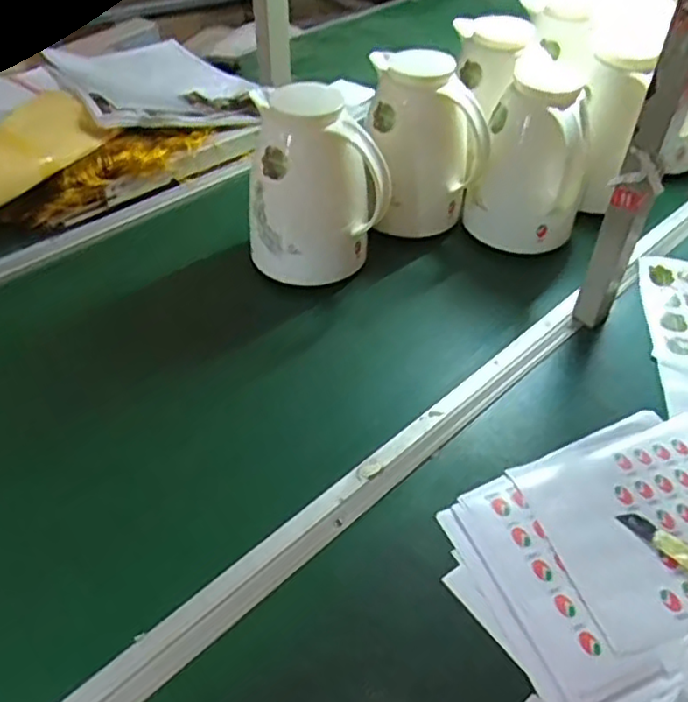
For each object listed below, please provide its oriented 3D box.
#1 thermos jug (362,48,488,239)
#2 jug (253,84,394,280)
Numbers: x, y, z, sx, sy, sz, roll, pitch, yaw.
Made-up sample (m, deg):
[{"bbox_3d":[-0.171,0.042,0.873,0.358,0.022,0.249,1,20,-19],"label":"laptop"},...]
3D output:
[{"bbox_3d":[0.096,-0.272,0.896,0.140,0.205,0.124,-6,45,-7],"label":"thermos jug"},{"bbox_3d":[-0.034,-0.190,0.813,0.153,0.205,0.114,-3,45,-6],"label":"jug"}]

